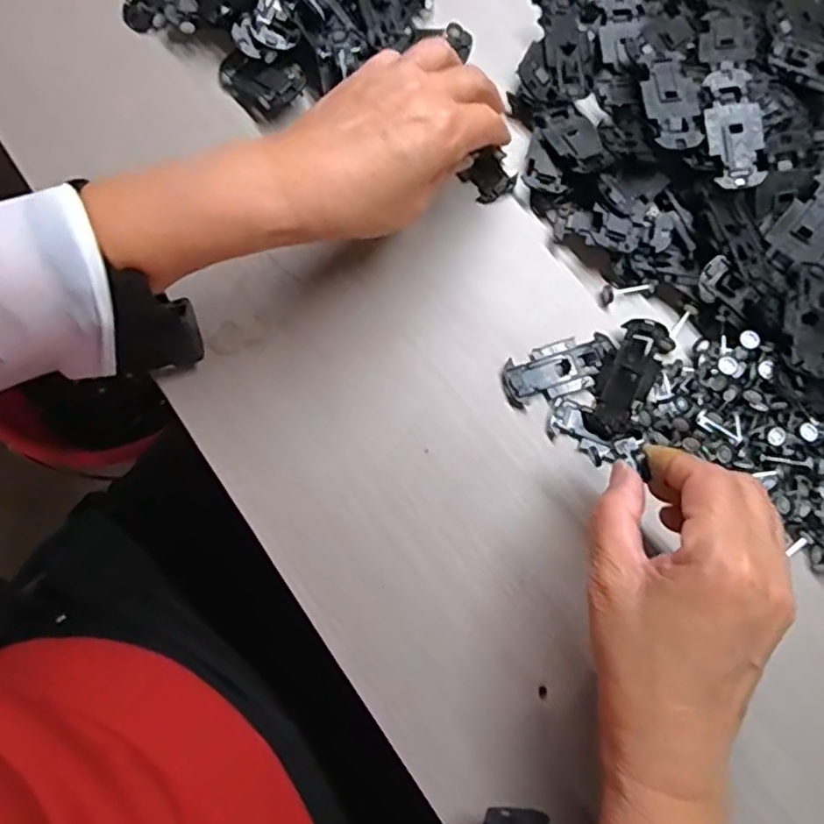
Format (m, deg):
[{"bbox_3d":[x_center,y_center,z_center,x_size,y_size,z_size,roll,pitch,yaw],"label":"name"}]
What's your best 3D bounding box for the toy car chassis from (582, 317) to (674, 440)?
[{"bbox_3d":[0.120,-0.019,0.358,0.027,0.016,0.068,29,77,7],"label":"toy car chassis"}]

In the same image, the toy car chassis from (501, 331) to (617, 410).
[{"bbox_3d":[0.083,-0.025,0.368,0.065,0.006,0.030,-18,76,-5],"label":"toy car chassis"}]

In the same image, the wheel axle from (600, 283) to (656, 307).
[{"bbox_3d":[0.125,-0.071,0.379,0.030,0.009,0.010,-12,76,-4],"label":"wheel axle"}]

